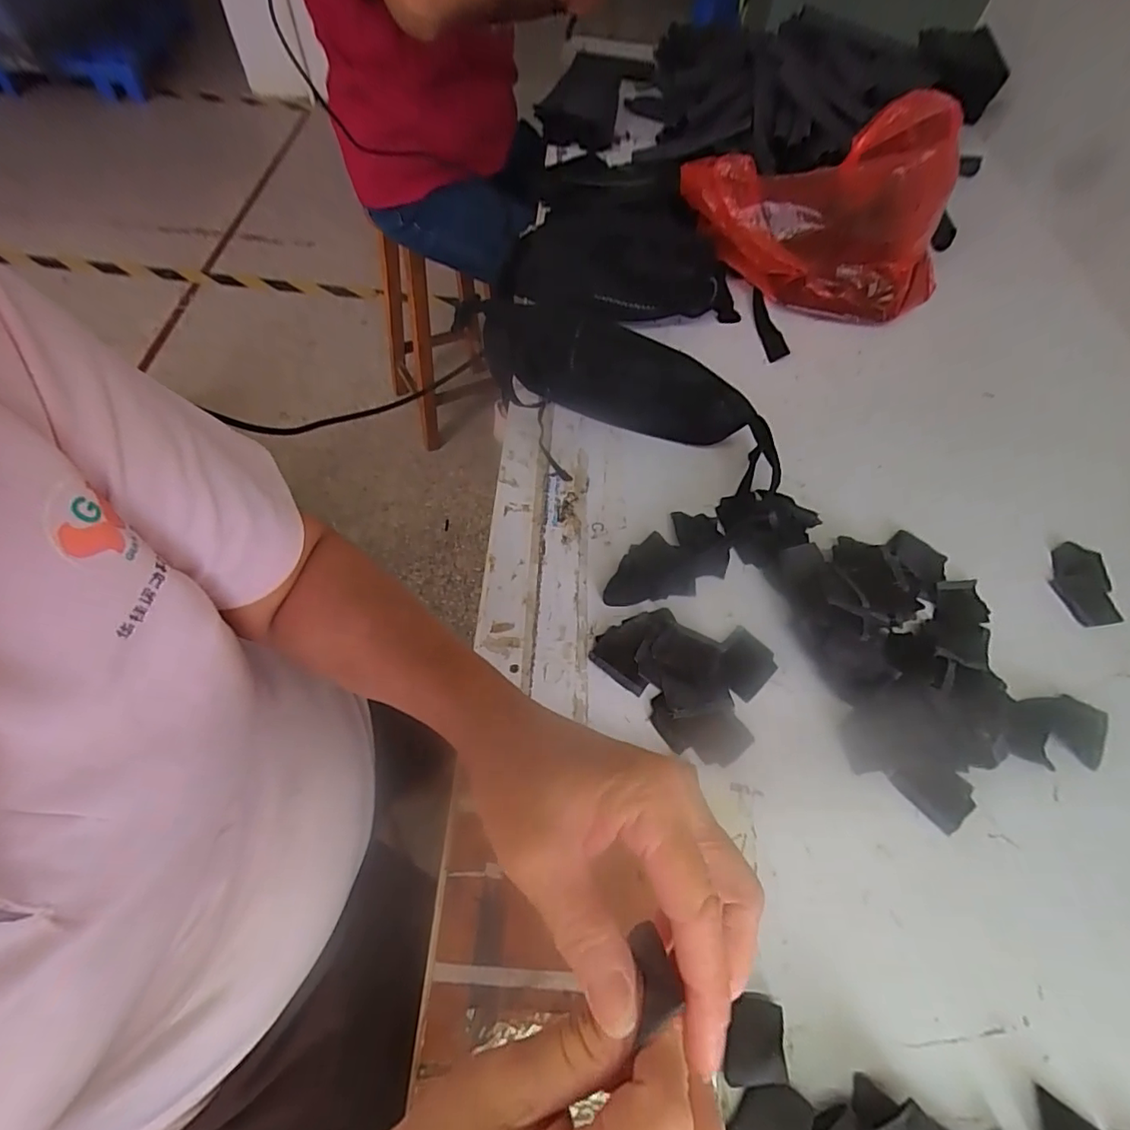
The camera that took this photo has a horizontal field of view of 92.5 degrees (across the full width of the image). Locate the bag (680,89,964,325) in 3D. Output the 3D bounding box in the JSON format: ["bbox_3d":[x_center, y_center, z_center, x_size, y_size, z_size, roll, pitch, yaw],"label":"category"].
[{"bbox_3d":[0.334,-0.438,0.678,0.367,0.213,0.104,8,59,1],"label":"bag"}]

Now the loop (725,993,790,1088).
[{"bbox_3d":[0.117,0.298,0.339,0.034,0.022,0.043,7,59,0],"label":"loop"}]

